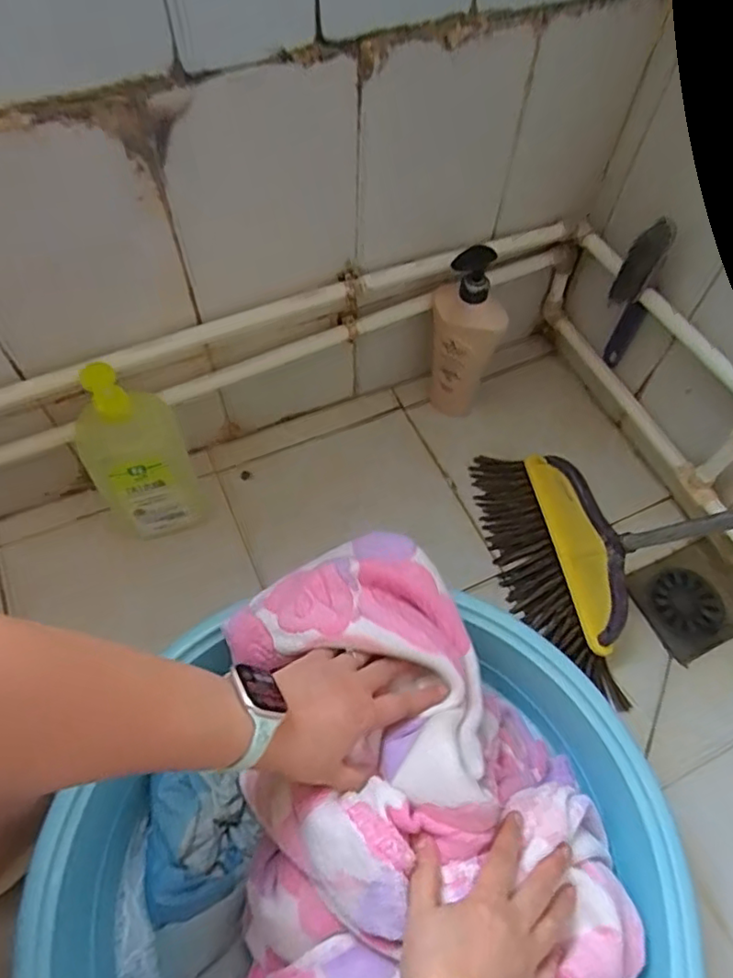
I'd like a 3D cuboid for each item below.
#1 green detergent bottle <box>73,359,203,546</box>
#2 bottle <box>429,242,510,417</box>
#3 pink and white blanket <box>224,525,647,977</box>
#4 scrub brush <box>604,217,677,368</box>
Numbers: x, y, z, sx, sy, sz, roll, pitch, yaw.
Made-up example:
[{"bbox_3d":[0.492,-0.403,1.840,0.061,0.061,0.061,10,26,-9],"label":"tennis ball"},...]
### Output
[{"bbox_3d":[-0.267,-0.019,0.720,0.114,0.250,0.067,-10,59,-7],"label":"green detergent bottle"},{"bbox_3d":[0.131,-0.198,0.820,0.093,0.280,0.061,10,59,5],"label":"bottle"},{"bbox_3d":[0.027,0.266,0.518,0.338,0.154,0.429,-5,59,-4],"label":"pink and white blanket"},{"bbox_3d":[0.345,-0.242,0.792,0.049,0.239,0.058,33,64,18],"label":"scrub brush"}]

